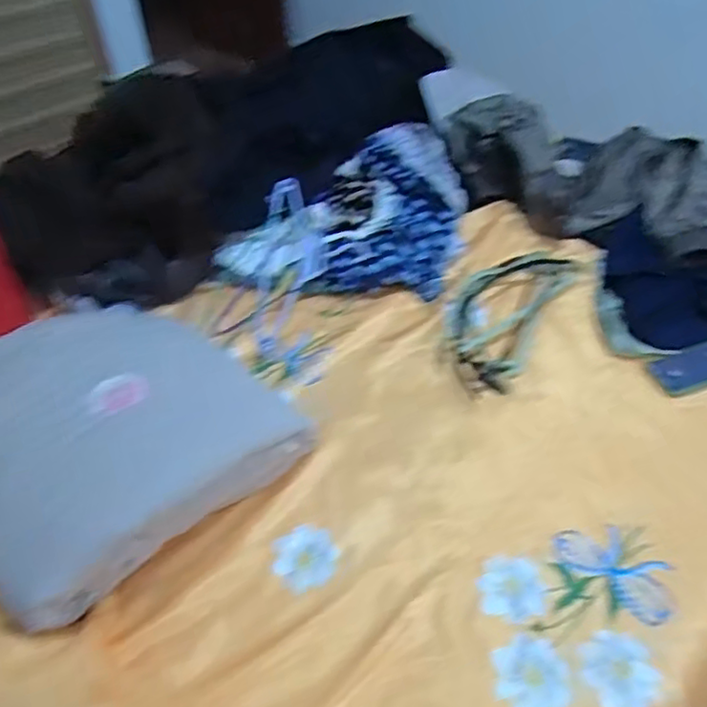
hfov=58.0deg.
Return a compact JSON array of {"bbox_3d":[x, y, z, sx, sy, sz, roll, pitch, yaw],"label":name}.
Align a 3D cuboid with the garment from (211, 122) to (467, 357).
[{"bbox_3d":[0.029,-0.260,1.294,0.381,0.073,0.631,32,53,31],"label":"garment"}]

